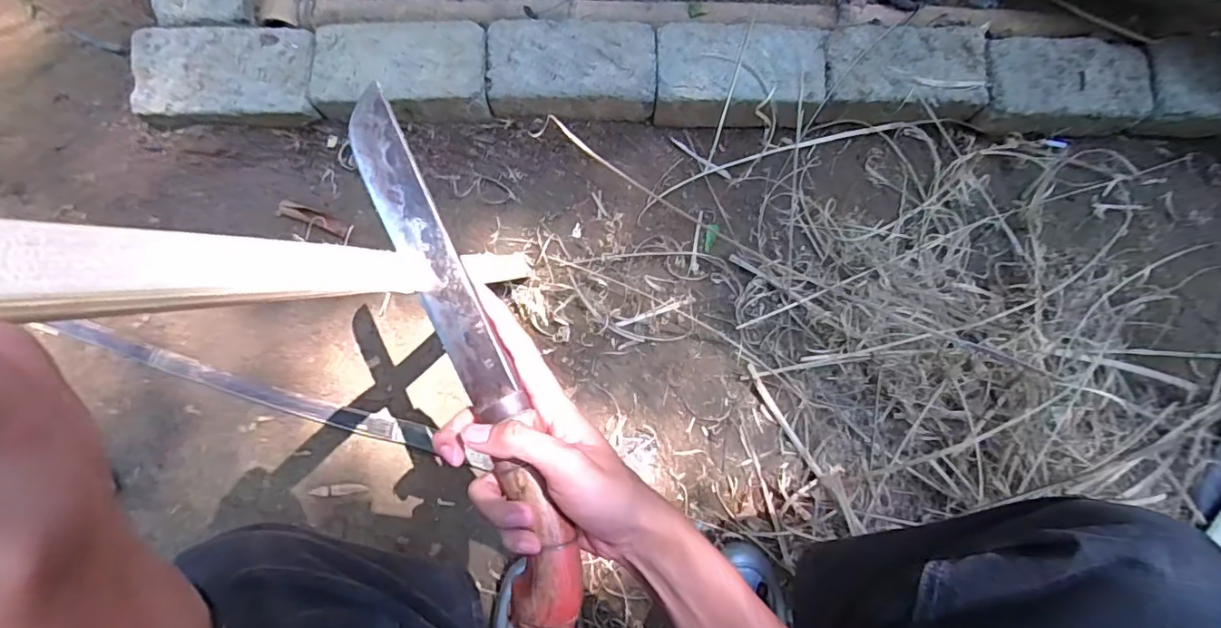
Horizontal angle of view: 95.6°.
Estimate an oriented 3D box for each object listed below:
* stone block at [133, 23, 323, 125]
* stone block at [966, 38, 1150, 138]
[{"bbox_3d":[-0.470,-0.291,0.684,0.212,0.049,0.111,-3,82,-1],"label":"stone block"},{"bbox_3d":[0.581,-0.295,0.721,0.207,0.060,0.109,0,81,0],"label":"stone block"}]

